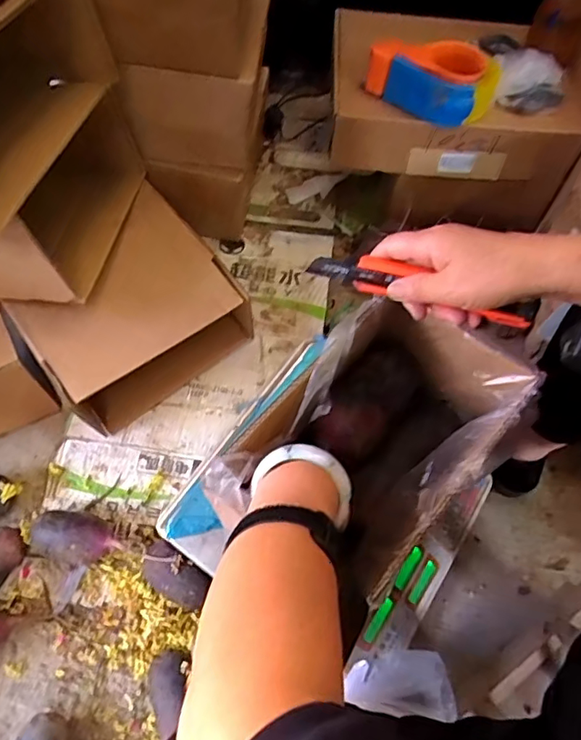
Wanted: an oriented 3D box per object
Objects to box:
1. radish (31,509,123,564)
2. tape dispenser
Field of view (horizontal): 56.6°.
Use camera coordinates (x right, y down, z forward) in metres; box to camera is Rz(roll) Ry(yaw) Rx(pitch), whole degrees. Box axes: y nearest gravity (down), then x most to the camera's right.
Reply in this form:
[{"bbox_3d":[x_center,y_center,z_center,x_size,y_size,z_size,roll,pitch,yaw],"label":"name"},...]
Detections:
[{"bbox_3d":[-0.267,0.210,0.674,0.106,0.061,0.065,20,66,7],"label":"radish"},{"bbox_3d":[0.183,-0.375,0.702,0.169,0.068,0.080,12,65,3],"label":"tape dispenser"}]

